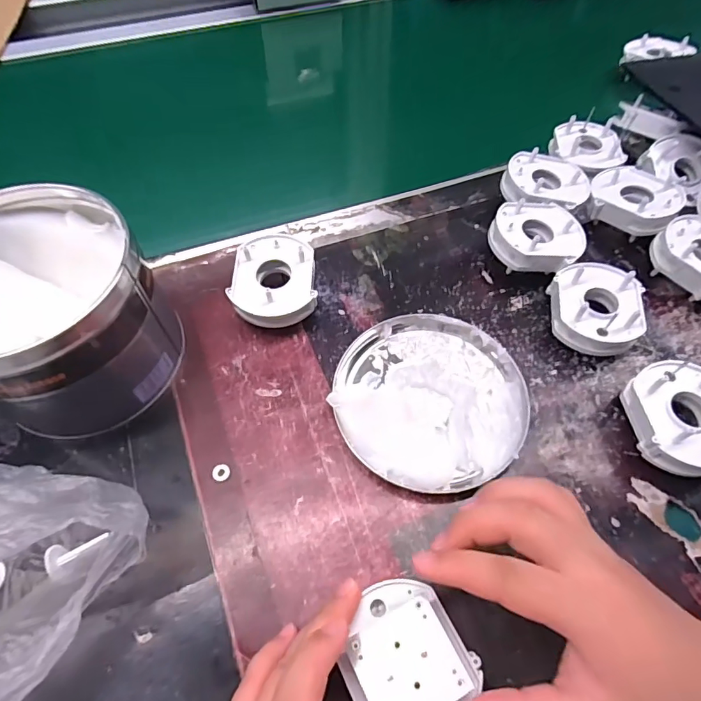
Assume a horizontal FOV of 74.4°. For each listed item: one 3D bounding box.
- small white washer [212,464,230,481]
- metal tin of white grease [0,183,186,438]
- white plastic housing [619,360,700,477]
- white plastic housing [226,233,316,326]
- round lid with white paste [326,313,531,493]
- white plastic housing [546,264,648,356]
[{"bbox_3d":[-0.082,0.077,0.292,0.011,0.004,0.010,0,59,-1],"label":"small white washer"},{"bbox_3d":[-0.186,-0.021,0.294,0.125,0.101,0.125,0,59,-1],"label":"metal tin of white grease"},{"bbox_3d":[0.212,0.045,0.295,0.060,0.035,0.070,-2,59,-2],"label":"white plastic housing"},{"bbox_3d":[-0.057,-0.049,0.350,0.060,0.039,0.070,-4,59,-3],"label":"white plastic housing"},{"bbox_3d":[0.054,0.029,0.312,0.125,0.024,0.126,0,59,-1],"label":"round lid with white paste"},{"bbox_3d":[0.180,-0.029,0.340,0.064,0.037,0.065,0,59,-1],"label":"white plastic housing"}]

